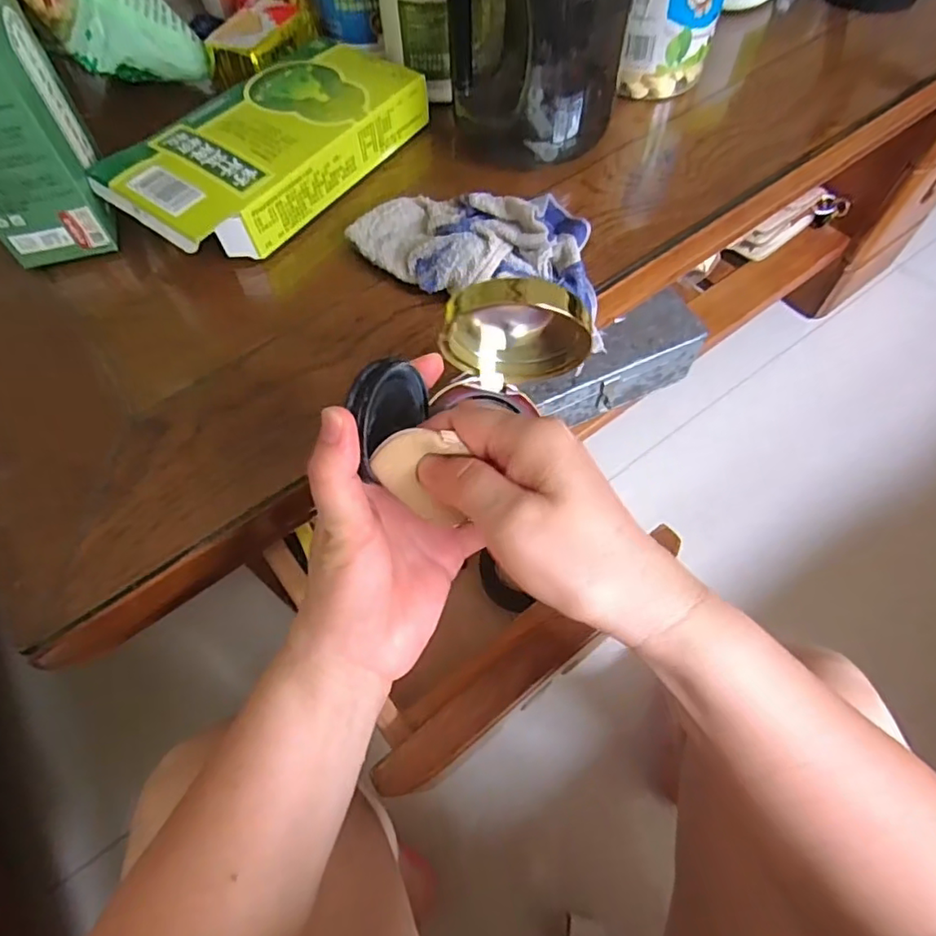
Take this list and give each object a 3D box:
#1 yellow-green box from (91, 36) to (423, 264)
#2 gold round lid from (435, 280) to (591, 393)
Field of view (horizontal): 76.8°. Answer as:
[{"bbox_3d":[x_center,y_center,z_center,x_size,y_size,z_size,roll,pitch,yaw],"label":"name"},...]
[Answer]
[{"bbox_3d":[-0.150,-0.241,0.445,0.117,0.043,0.232,32,66,18],"label":"yellow-green box"},{"bbox_3d":[0.025,-0.068,0.303,0.071,0.060,0.022,8,61,6],"label":"gold round lid"}]

